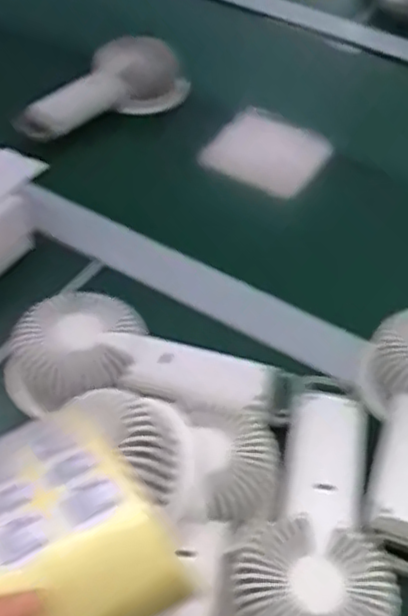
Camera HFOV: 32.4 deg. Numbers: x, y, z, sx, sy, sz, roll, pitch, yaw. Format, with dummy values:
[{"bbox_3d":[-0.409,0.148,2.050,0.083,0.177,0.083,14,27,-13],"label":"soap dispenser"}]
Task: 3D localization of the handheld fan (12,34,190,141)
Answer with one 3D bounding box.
[{"bbox_3d":[-0.097,-0.217,0.695,0.187,0.068,0.051,-30,56,-26],"label":"handheld fan"}]

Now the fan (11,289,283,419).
[{"bbox_3d":[-0.038,0.038,0.468,0.185,0.049,0.074,7,48,3],"label":"fan"}]

